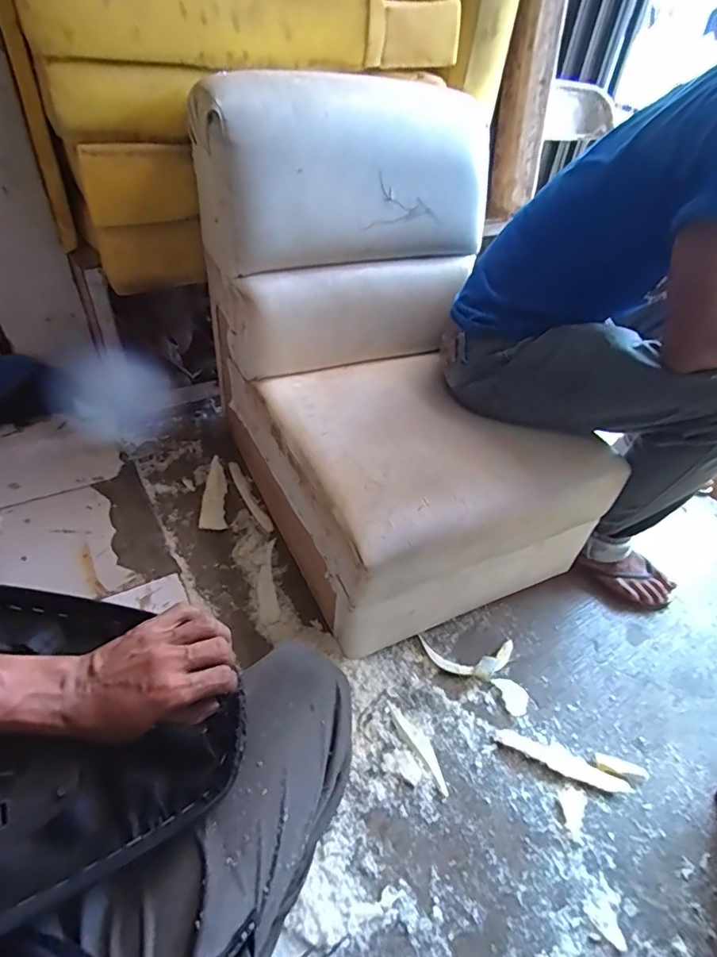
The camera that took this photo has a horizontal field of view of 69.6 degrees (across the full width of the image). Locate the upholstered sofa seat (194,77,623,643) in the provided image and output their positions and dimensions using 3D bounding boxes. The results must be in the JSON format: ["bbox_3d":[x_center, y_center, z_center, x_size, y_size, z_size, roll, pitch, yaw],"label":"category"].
[{"bbox_3d":[0.078,-0.226,0.938,0.519,0.678,0.732,-16,49,-22],"label":"upholstered sofa seat"}]

